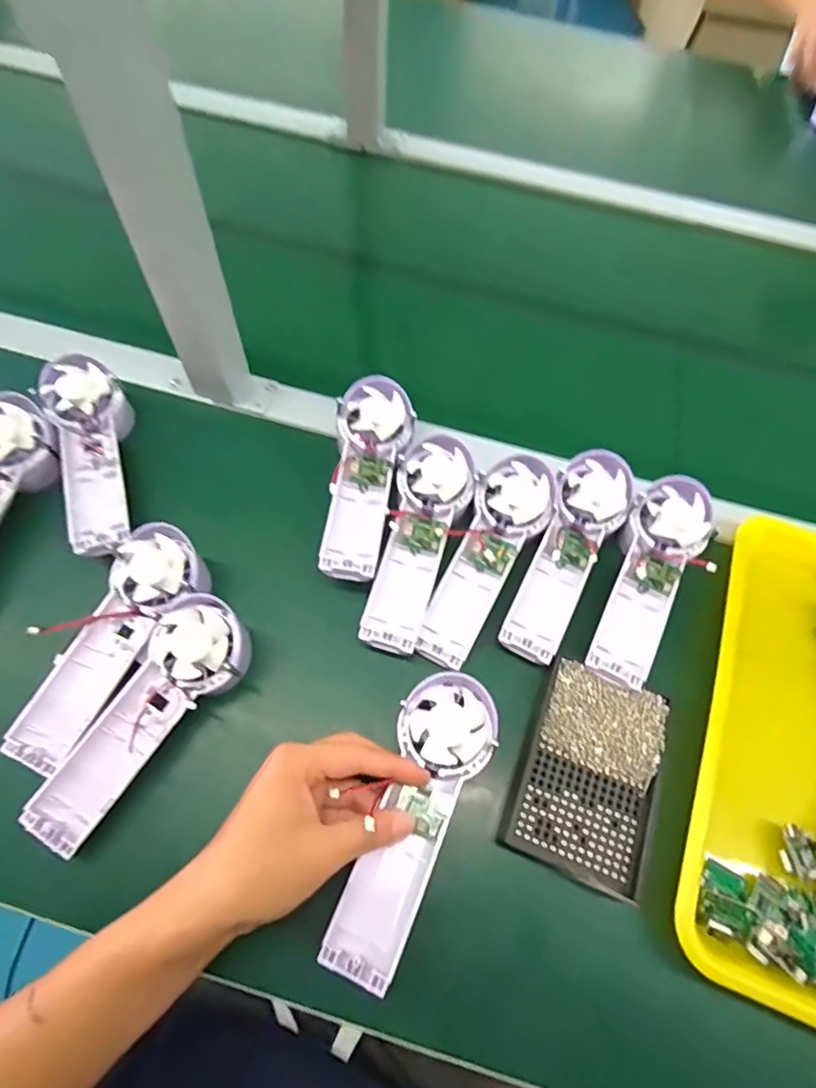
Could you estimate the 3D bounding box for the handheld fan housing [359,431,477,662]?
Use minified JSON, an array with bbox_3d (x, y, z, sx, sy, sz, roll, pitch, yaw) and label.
[{"bbox_3d":[0.010,-0.004,0.439,0.058,0.030,0.176,14,64,3],"label":"handheld fan housing"}]

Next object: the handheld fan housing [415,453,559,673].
[{"bbox_3d":[0.060,0.010,0.441,0.061,0.041,0.175,27,65,10],"label":"handheld fan housing"}]

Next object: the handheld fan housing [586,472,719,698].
[{"bbox_3d":[0.185,0.024,0.434,0.060,0.029,0.175,29,66,10],"label":"handheld fan housing"}]

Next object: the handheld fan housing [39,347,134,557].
[{"bbox_3d":[-0.260,-0.073,0.459,0.062,0.038,0.177,-14,65,-10],"label":"handheld fan housing"}]

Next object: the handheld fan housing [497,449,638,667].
[{"bbox_3d":[0.123,0.006,0.444,0.061,0.040,0.175,30,66,11],"label":"handheld fan housing"}]

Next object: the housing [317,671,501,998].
[{"bbox_3d":[0.004,0.164,0.345,0.059,0.020,0.178,23,67,8],"label":"housing"}]

